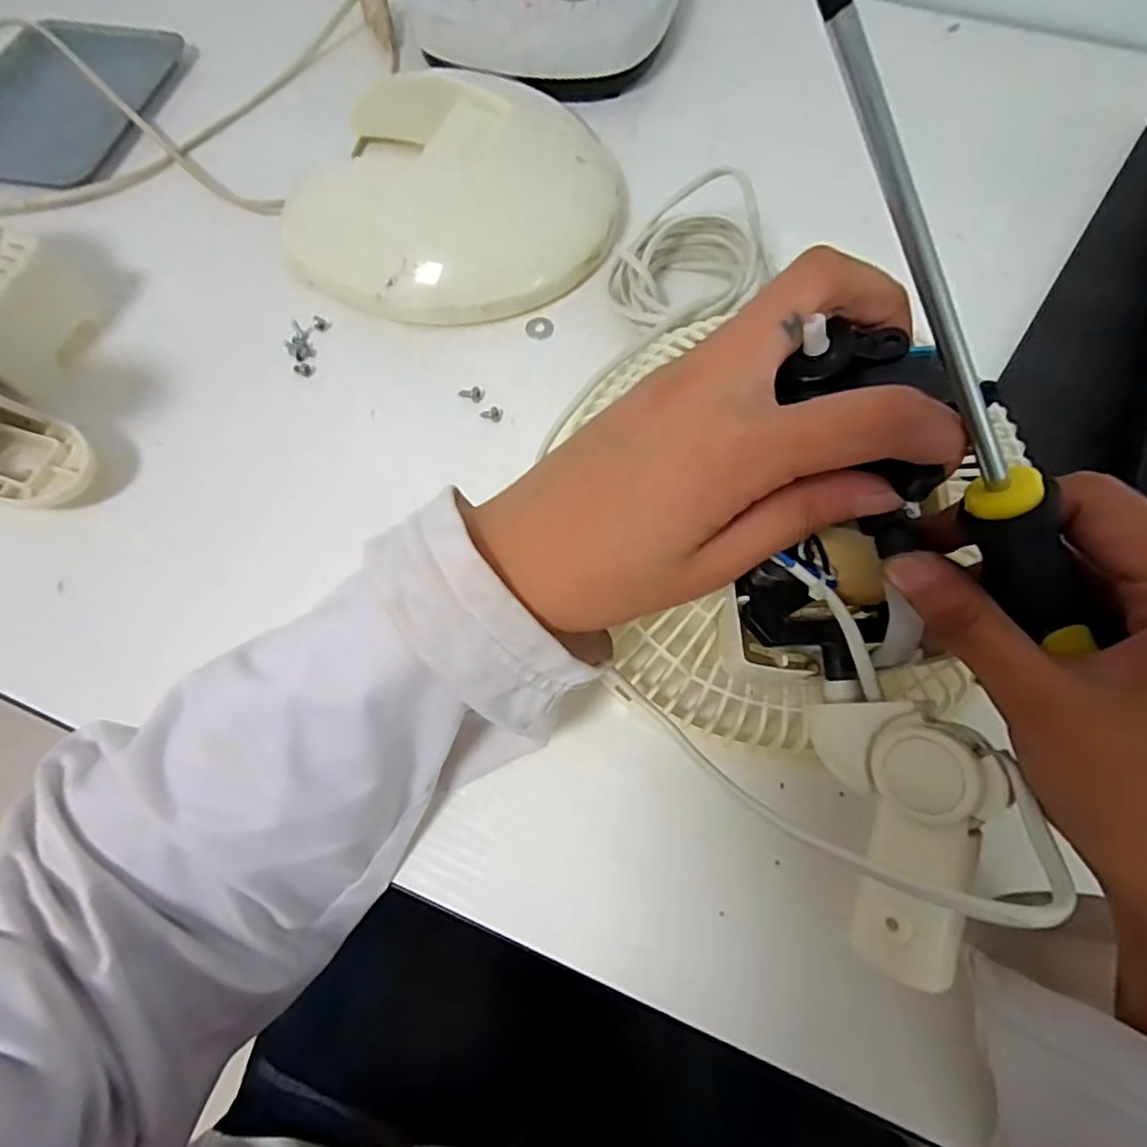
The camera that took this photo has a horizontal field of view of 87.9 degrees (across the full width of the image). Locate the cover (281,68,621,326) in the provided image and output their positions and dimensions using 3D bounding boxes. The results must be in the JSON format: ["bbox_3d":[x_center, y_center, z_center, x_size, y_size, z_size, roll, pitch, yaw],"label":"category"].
[{"bbox_3d":[-0.069,-0.220,0.349,0.186,0.047,0.150,-38,72,-13],"label":"cover"}]

